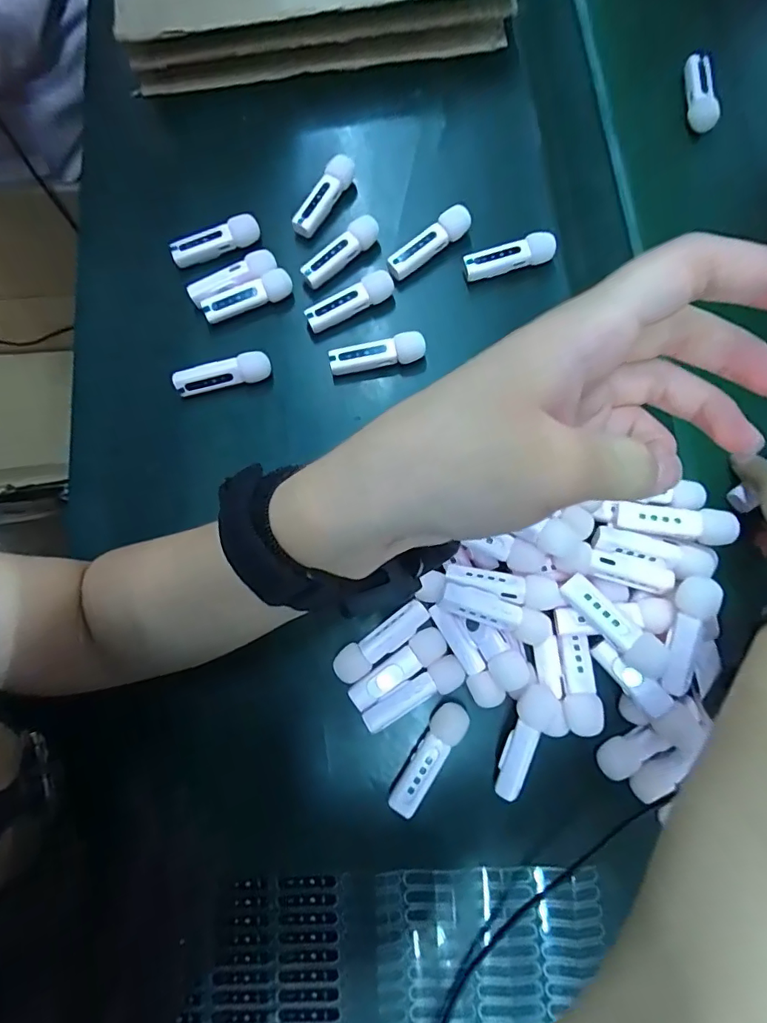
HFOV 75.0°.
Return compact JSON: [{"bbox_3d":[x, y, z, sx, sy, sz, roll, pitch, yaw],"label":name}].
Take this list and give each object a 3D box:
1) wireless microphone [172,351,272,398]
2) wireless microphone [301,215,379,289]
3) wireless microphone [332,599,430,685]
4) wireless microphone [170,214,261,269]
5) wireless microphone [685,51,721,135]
[{"bbox_3d":[-0.109,-0.093,0.342,0.063,0.019,0.015,-15,78,-4],"label":"wireless microphone"},{"bbox_3d":[-0.031,-0.184,0.355,0.063,0.021,0.016,-37,80,-8],"label":"wireless microphone"},{"bbox_3d":[-0.002,0.078,0.301,0.064,0.020,0.020,-38,80,-8],"label":"wireless microphone"},{"bbox_3d":[-0.120,-0.194,0.358,0.063,0.014,0.017,-19,78,-5],"label":"wireless microphone"},{"bbox_3d":[0.242,-0.319,0.379,0.021,0.013,0.056,-12,95,-3],"label":"wireless microphone"}]

